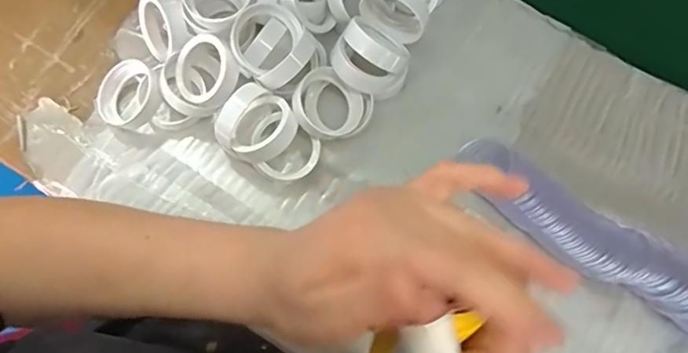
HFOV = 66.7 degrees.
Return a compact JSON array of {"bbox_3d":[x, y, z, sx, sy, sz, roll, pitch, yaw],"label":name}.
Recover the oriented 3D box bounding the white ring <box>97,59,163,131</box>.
[{"bbox_3d":[-0.169,-0.063,0.415,0.055,0.018,0.055,-6,75,24],"label":"white ring"}]

